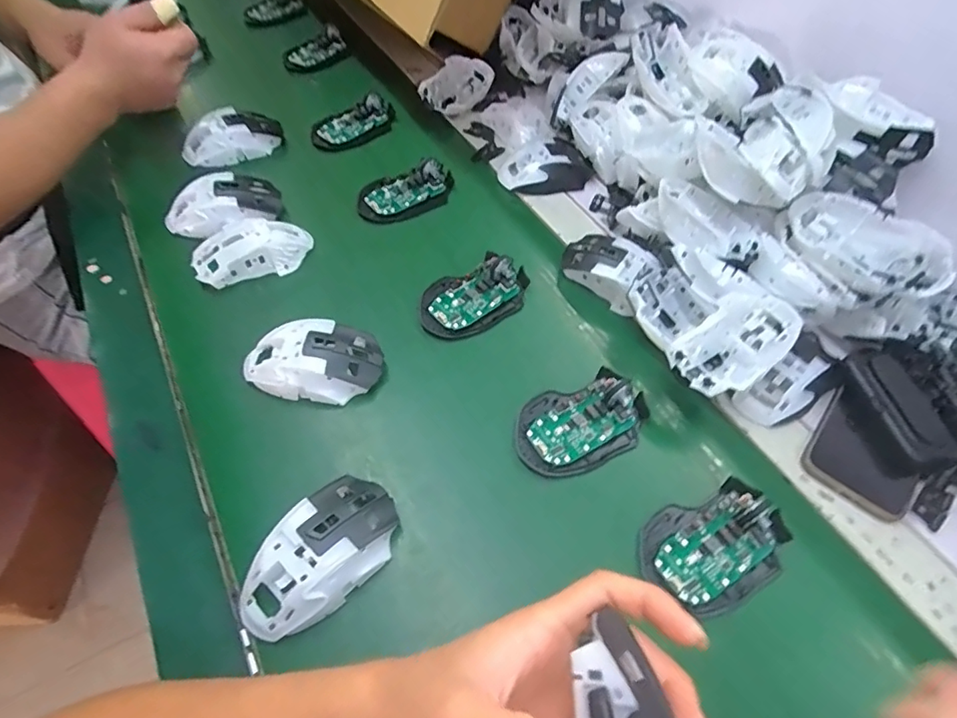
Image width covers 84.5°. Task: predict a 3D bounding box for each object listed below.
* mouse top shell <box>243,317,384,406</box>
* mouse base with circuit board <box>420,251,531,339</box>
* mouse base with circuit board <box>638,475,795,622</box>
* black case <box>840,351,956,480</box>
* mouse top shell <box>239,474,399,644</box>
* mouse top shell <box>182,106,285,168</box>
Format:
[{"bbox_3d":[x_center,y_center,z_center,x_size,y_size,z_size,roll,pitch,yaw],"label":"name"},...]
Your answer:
[{"bbox_3d":[-0.141,0.001,0.450,0.111,0.037,0.061,3,53,0],"label":"mouse top shell"},{"bbox_3d":[-0.003,-0.064,0.509,0.112,0.024,0.071,-26,58,-20],"label":"mouse base with circuit board"},{"bbox_3d":[0.172,0.134,0.379,0.112,0.022,0.074,-23,58,-18],"label":"mouse base with circuit board"},{"bbox_3d":[0.345,0.041,0.441,0.047,0.034,0.109,-8,54,-8],"label":"black case"},{"bbox_3d":[-0.106,0.132,0.354,0.061,0.035,0.114,35,59,21],"label":"mouse top shell"},{"bbox_3d":[-0.293,-0.263,0.623,0.116,0.043,0.055,-27,59,-21],"label":"mouse top shell"}]

